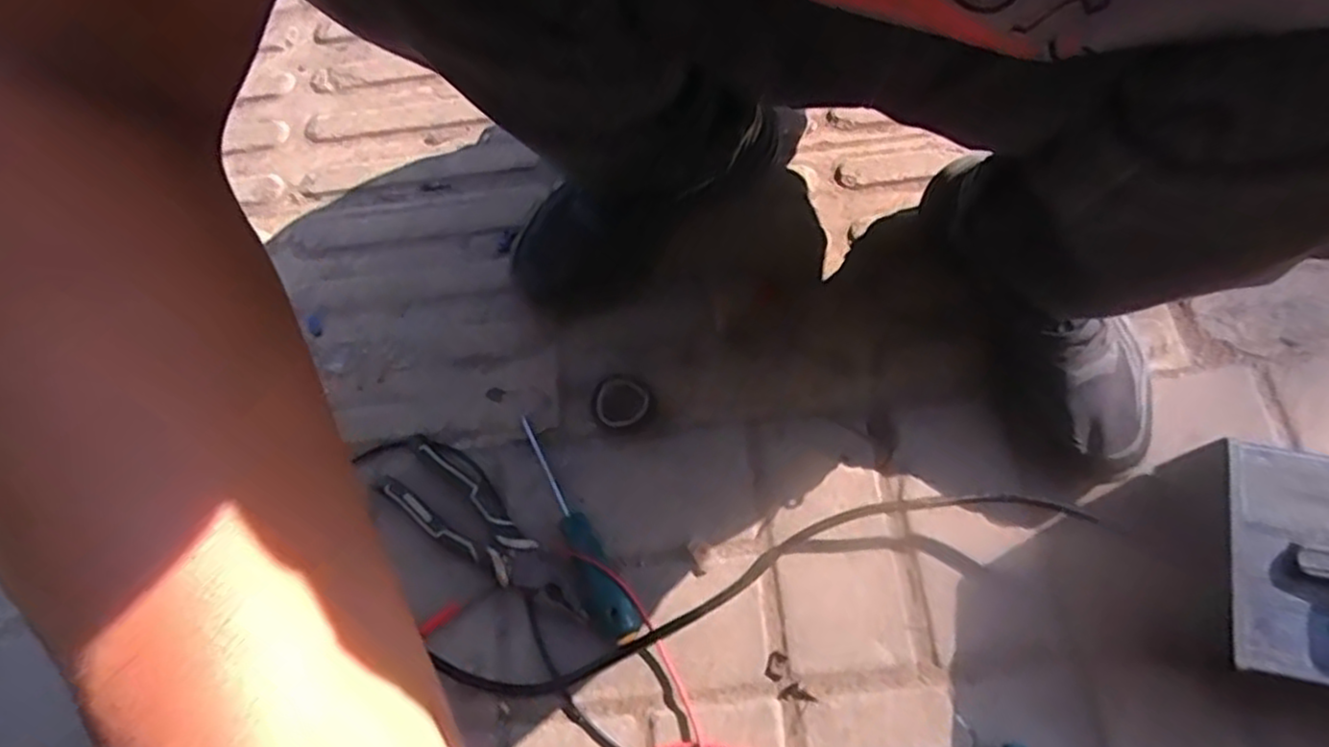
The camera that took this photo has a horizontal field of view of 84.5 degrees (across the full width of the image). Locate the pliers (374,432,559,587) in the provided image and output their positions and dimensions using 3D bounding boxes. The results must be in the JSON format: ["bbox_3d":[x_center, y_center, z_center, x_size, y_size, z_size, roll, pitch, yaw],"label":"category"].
[{"bbox_3d":[-0.147,0.107,0.551,0.153,0.024,0.053,35,75,14],"label":"pliers"}]

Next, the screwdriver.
[{"bbox_3d":[-0.074,0.116,0.548,0.030,0.026,0.182,-32,71,-9],"label":"screwdriver"}]

